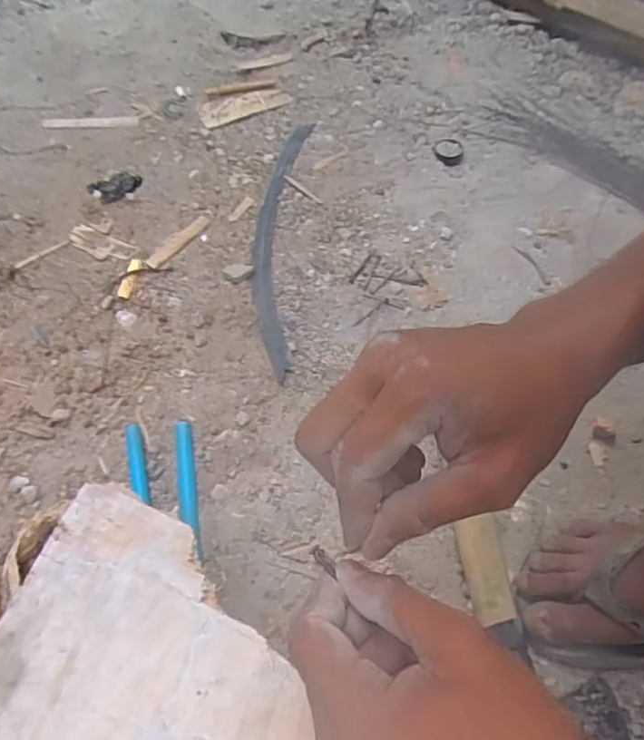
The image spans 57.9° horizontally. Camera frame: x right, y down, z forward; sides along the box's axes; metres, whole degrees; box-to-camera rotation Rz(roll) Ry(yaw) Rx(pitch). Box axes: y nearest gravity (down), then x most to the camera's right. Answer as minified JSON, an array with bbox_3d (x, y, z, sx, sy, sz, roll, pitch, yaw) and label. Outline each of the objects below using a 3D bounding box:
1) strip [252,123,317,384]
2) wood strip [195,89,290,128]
[{"bbox_3d":[-0.050,-0.166,0.684,0.052,0.010,0.389,2,59,1],"label":"strip"},{"bbox_3d":[-0.110,-0.373,0.814,0.123,0.006,0.054,-21,62,-12],"label":"wood strip"}]

